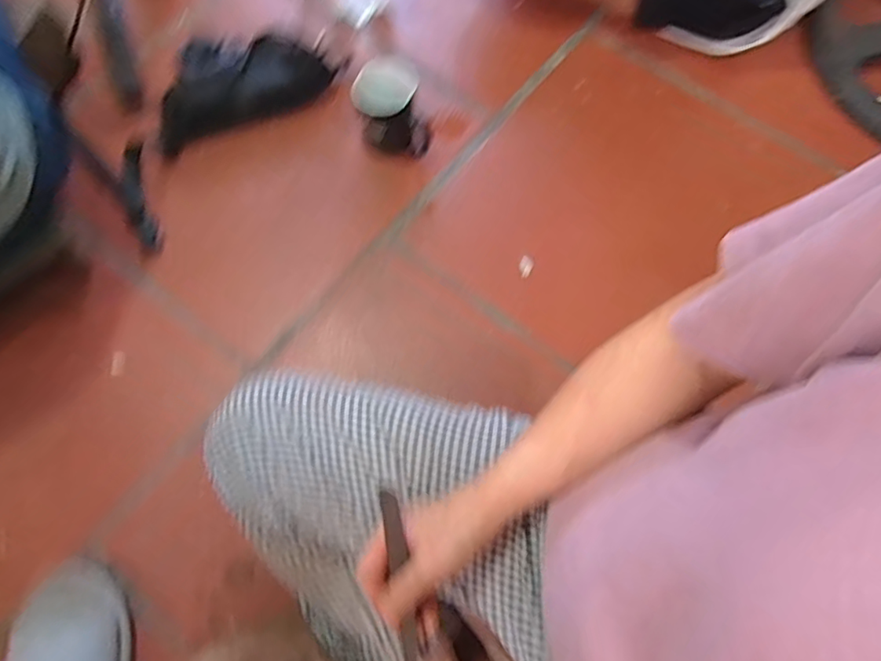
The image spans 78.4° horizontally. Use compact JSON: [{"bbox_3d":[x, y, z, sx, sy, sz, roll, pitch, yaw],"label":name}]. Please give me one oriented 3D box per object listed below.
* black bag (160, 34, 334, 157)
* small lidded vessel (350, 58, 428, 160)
[{"bbox_3d":[-0.299,-0.373,0.791,0.265,0.062,0.141,-24,71,-11],"label":"black bag"},{"bbox_3d":[-0.066,-0.313,0.757,0.094,0.097,0.091,3,68,-1],"label":"small lidded vessel"}]

